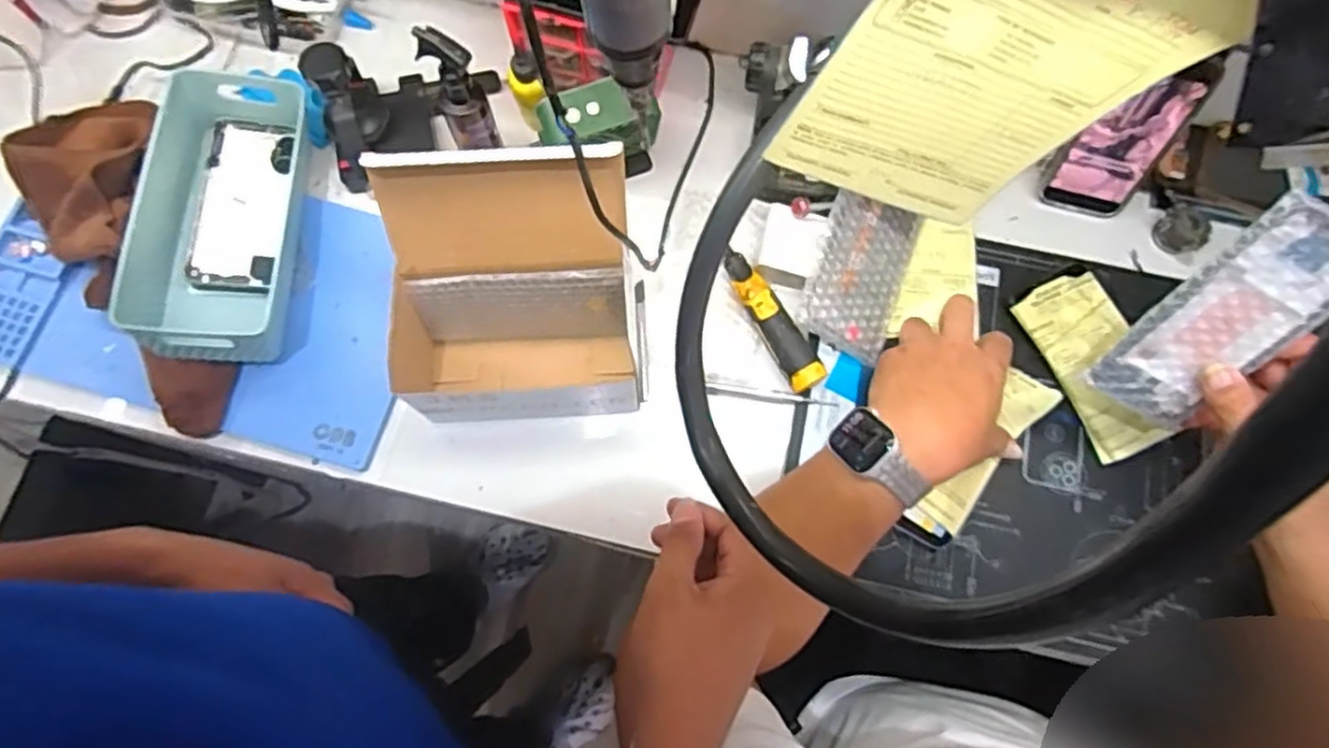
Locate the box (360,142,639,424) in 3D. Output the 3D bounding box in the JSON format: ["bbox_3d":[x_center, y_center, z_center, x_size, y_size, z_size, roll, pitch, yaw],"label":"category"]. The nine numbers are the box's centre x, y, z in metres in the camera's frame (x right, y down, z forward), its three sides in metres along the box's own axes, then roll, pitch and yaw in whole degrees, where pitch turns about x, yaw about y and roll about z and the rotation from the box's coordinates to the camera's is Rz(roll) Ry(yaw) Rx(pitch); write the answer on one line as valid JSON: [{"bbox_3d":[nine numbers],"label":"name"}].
[{"bbox_3d":[-0.114,-0.057,0.553,0.170,0.173,0.146,-2,74,-1],"label":"box"}]

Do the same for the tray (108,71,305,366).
[{"bbox_3d":[-0.364,-0.134,0.609,0.113,0.083,0.254,4,74,1],"label":"tray"}]

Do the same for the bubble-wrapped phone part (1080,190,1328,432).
[{"bbox_3d":[0.381,-0.034,0.496,0.085,0.167,0.022,35,34,0],"label":"bubble-wrapped phone part"}]

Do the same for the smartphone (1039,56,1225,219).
[{"bbox_3d":[0.390,-0.197,0.622,0.082,0.146,0.013,14,52,10],"label":"smartphone"}]

